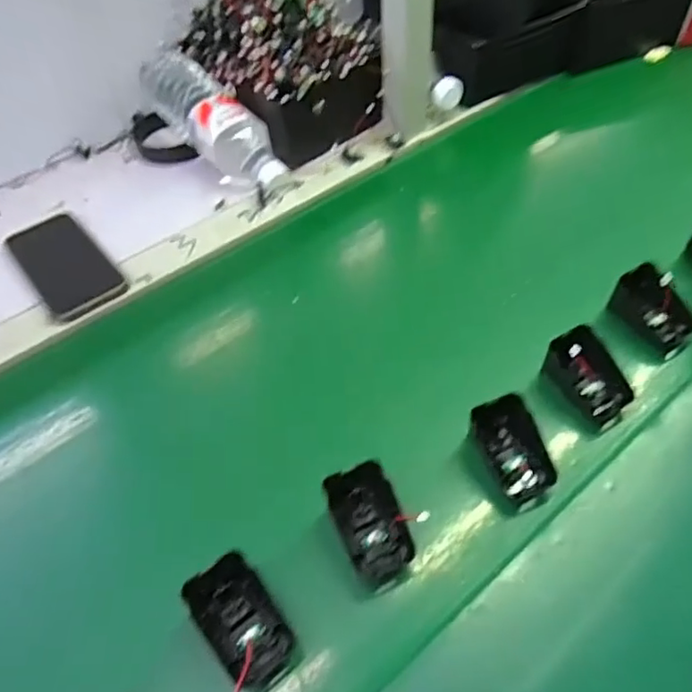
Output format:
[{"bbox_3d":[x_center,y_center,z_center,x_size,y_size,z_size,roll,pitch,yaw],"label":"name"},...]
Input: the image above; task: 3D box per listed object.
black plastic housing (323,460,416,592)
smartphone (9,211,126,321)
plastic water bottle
[{"bbox_3d":[0.015,0.118,0.390,0.045,0.041,0.068,-19,52,-11],"label":"black plastic housing"},{"bbox_3d":[-0.287,-0.084,0.603,0.078,0.016,0.154,-34,56,-21],"label":"smartphone"},{"bbox_3d":[-0.155,-0.264,0.678,0.065,0.057,0.239,-40,74,-24],"label":"plastic water bottle"}]

